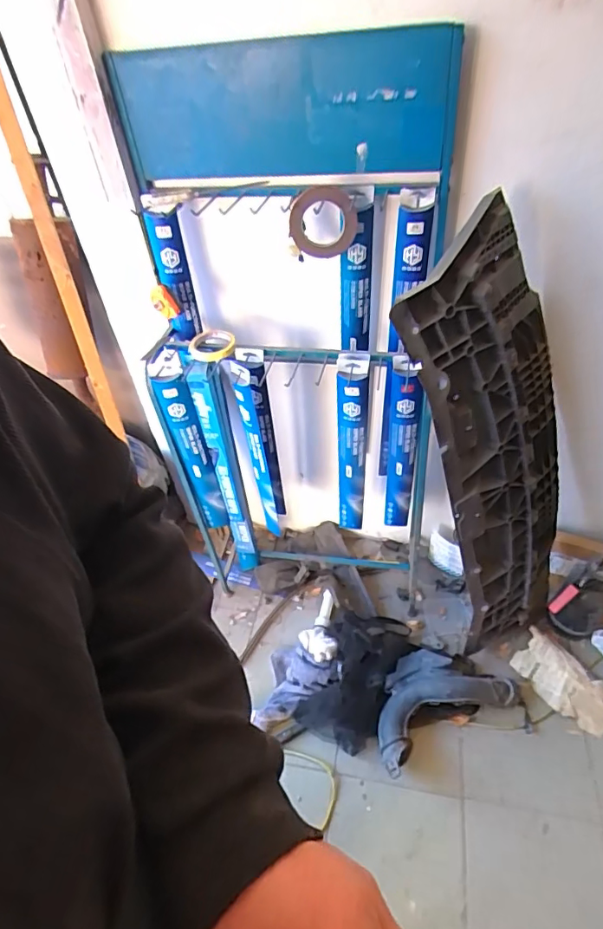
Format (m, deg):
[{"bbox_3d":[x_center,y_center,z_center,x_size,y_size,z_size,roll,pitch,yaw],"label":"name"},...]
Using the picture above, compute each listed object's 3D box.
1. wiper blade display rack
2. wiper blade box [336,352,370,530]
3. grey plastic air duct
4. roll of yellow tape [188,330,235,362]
[{"bbox_3d":[-0.005,-0.183,1.213,0.576,1.273,0.310,1,46,7],"label":"wiper blade display rack"},{"bbox_3d":[0.120,-0.022,1.198,0.079,0.526,0.040,2,46,8],"label":"wiper blade box"},{"bbox_3d":[0.338,0.591,1.315,0.393,0.088,0.222,-23,48,-16],"label":"grey plastic air duct"},{"bbox_3d":[-0.190,-0.251,1.076,0.098,0.024,0.099,-3,46,3],"label":"roll of yellow tape"}]

